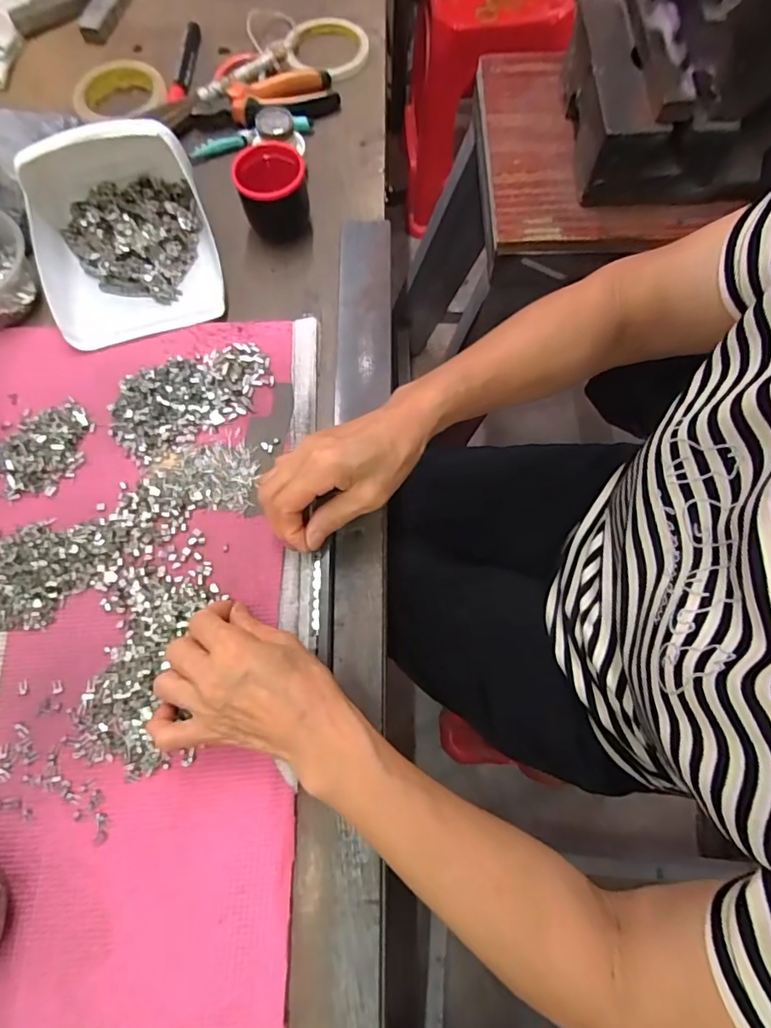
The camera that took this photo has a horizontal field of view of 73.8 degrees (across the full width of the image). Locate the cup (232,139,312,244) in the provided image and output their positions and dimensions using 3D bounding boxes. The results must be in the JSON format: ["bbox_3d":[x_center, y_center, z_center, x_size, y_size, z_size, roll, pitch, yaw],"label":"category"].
[{"bbox_3d":[-0.106,-0.304,0.490,0.063,0.061,0.064,0,72,0],"label":"cup"}]

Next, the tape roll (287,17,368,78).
[{"bbox_3d":[-0.066,-0.541,0.593,0.090,0.011,0.105,-2,72,1],"label":"tape roll"}]

